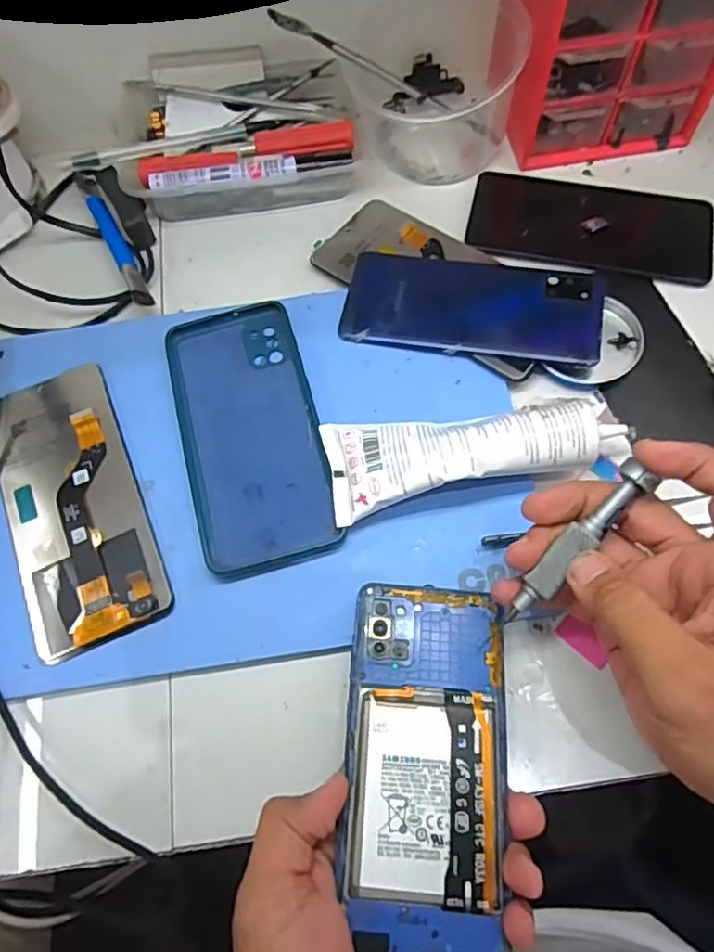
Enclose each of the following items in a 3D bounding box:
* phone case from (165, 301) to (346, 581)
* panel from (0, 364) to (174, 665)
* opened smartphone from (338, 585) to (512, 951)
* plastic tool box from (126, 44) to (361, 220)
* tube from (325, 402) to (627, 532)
[{"bbox_3d":[-0.061,-0.026,0.354,0.075,0.009,0.163,-15,68,-5],"label":"phone case"},{"bbox_3d":[-0.156,0.014,0.340,0.071,0.006,0.158,-23,68,-5],"label":"panel"},{"bbox_3d":[0.031,0.126,0.273,0.069,0.004,0.154,2,62,2],"label":"opened smartphone"},{"bbox_3d":[-0.078,-0.241,0.431,0.144,0.040,0.110,-7,67,-2],"label":"plastic tool box"},{"bbox_3d":[0.065,-0.015,0.329,0.162,0.038,0.054,-10,68,-3],"label":"tube"}]

